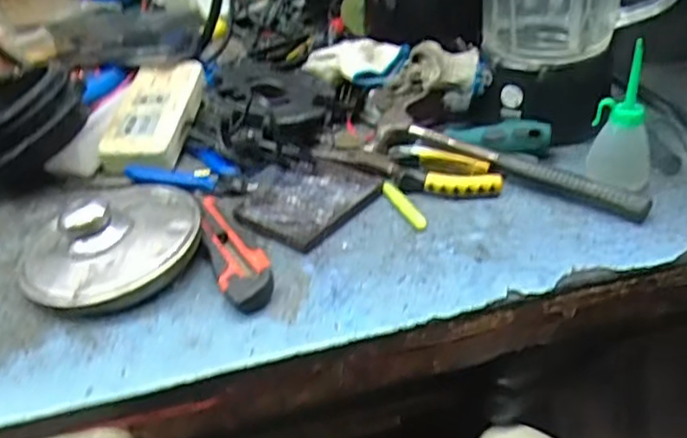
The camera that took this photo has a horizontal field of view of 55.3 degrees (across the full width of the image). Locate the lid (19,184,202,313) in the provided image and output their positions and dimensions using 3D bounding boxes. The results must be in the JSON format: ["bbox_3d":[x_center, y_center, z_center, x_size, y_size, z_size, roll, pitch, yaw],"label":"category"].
[{"bbox_3d":[-0.175,0.015,0.498,0.130,0.050,0.123,-3,35,2],"label":"lid"}]

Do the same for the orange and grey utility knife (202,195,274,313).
[{"bbox_3d":[-0.087,0.020,0.507,0.039,0.019,0.136,-15,37,-15],"label":"orange and grey utility knife"}]

